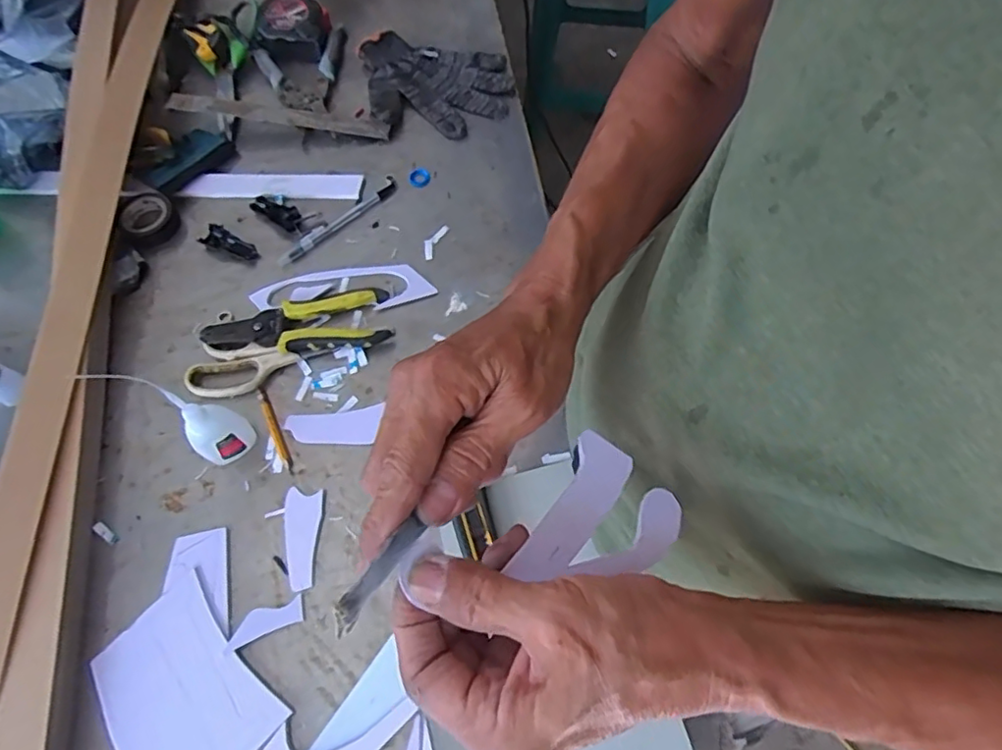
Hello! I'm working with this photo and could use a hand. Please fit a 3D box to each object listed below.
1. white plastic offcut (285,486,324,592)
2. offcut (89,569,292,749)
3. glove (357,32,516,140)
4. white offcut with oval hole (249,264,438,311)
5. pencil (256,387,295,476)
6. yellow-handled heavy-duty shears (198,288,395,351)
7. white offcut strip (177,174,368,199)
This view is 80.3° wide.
[{"bbox_3d":[-0.164,0.135,0.492,0.031,0.006,0.080,-5,64,-1],"label":"white plastic offcut"},{"bbox_3d":[-0.239,0.239,0.441,0.103,0.007,0.137,-41,70,-16],"label":"offcut"},{"bbox_3d":[-0.085,-0.351,0.716,0.190,0.021,0.142,9,65,6],"label":"glove"},{"bbox_3d":[-0.159,-0.087,0.596,0.181,0.007,0.050,-5,64,-1],"label":"white offcut with oval hole"},{"bbox_3d":[-0.203,0.048,0.532,0.009,0.008,0.092,-26,66,-10],"label":"pencil"},{"bbox_3d":[-0.195,-0.048,0.571,0.171,0.020,0.063,-7,64,-2],"label":"yellow-handled heavy-duty shears"},{"bbox_3d":[-0.252,-0.211,0.659,0.194,0.007,0.034,2,67,2],"label":"white offcut strip"}]

